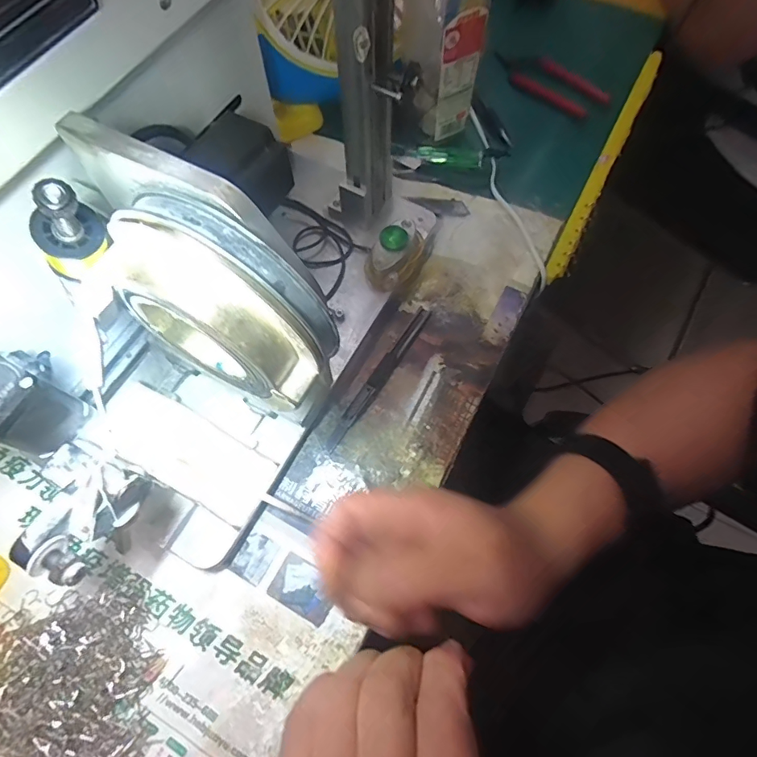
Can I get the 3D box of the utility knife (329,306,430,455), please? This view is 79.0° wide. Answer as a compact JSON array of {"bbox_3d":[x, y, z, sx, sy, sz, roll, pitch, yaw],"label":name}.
[{"bbox_3d":[0.002,-0.004,0.379,0.013,0.005,0.145,32,71,13],"label":"utility knife"}]

